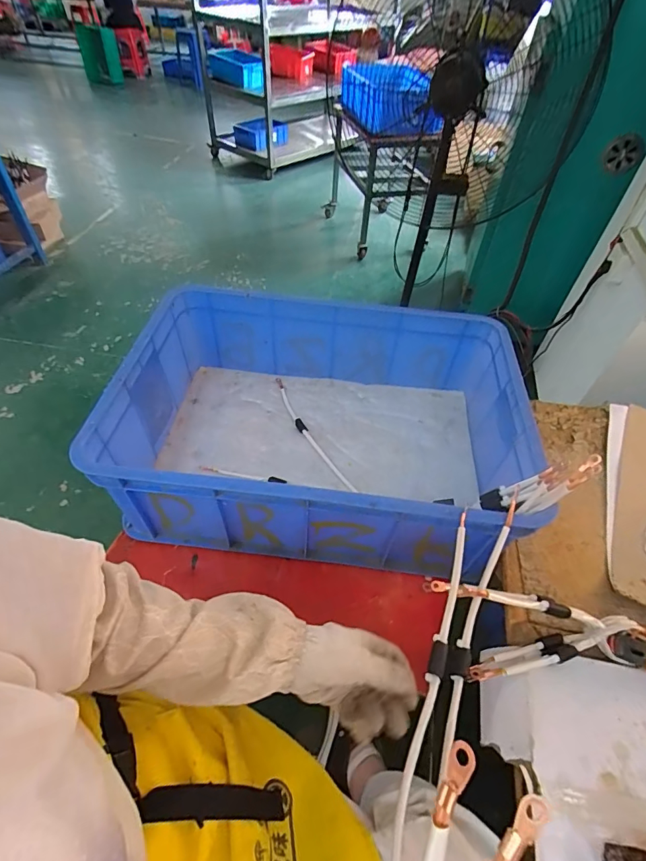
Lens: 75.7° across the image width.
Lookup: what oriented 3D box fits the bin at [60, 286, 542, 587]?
[{"bbox_3d":[-0.001,-0.013,0.697,0.586,0.206,0.409,6,50,2],"label":"bin"}]

